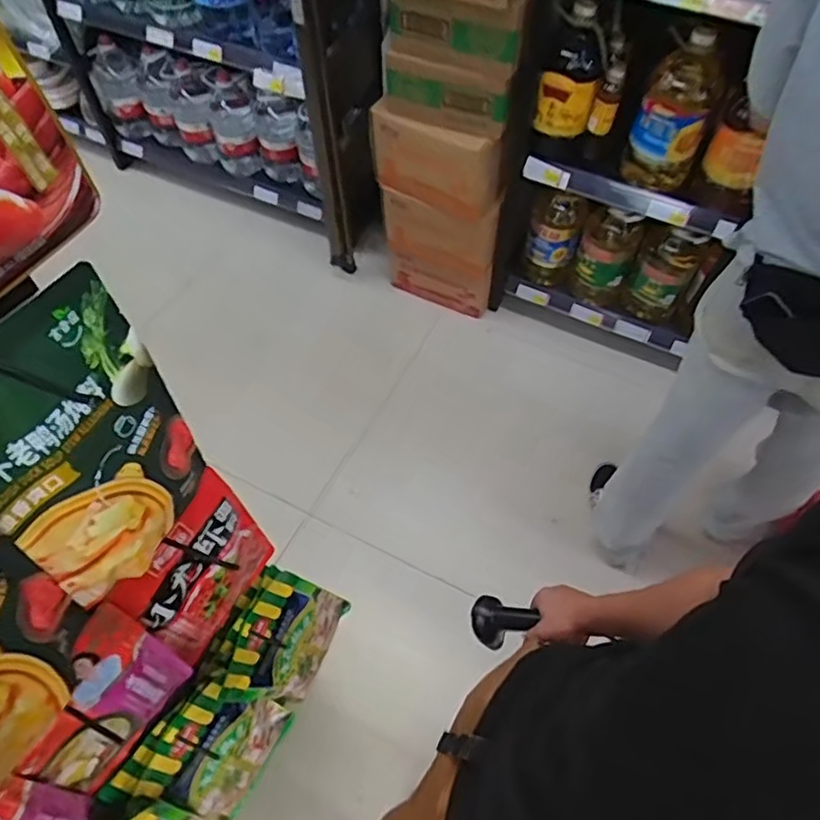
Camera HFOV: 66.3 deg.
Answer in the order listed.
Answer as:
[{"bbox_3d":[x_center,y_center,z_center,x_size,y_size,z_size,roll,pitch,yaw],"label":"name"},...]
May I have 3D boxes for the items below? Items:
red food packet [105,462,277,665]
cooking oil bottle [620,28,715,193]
[{"bbox_3d":[-0.235,0.188,0.723,0.035,0.226,0.163,24,60,14],"label":"red food packet"},{"bbox_3d":[0.517,-0.577,1.250,0.130,0.347,0.132,19,59,11],"label":"cooking oil bottle"}]

